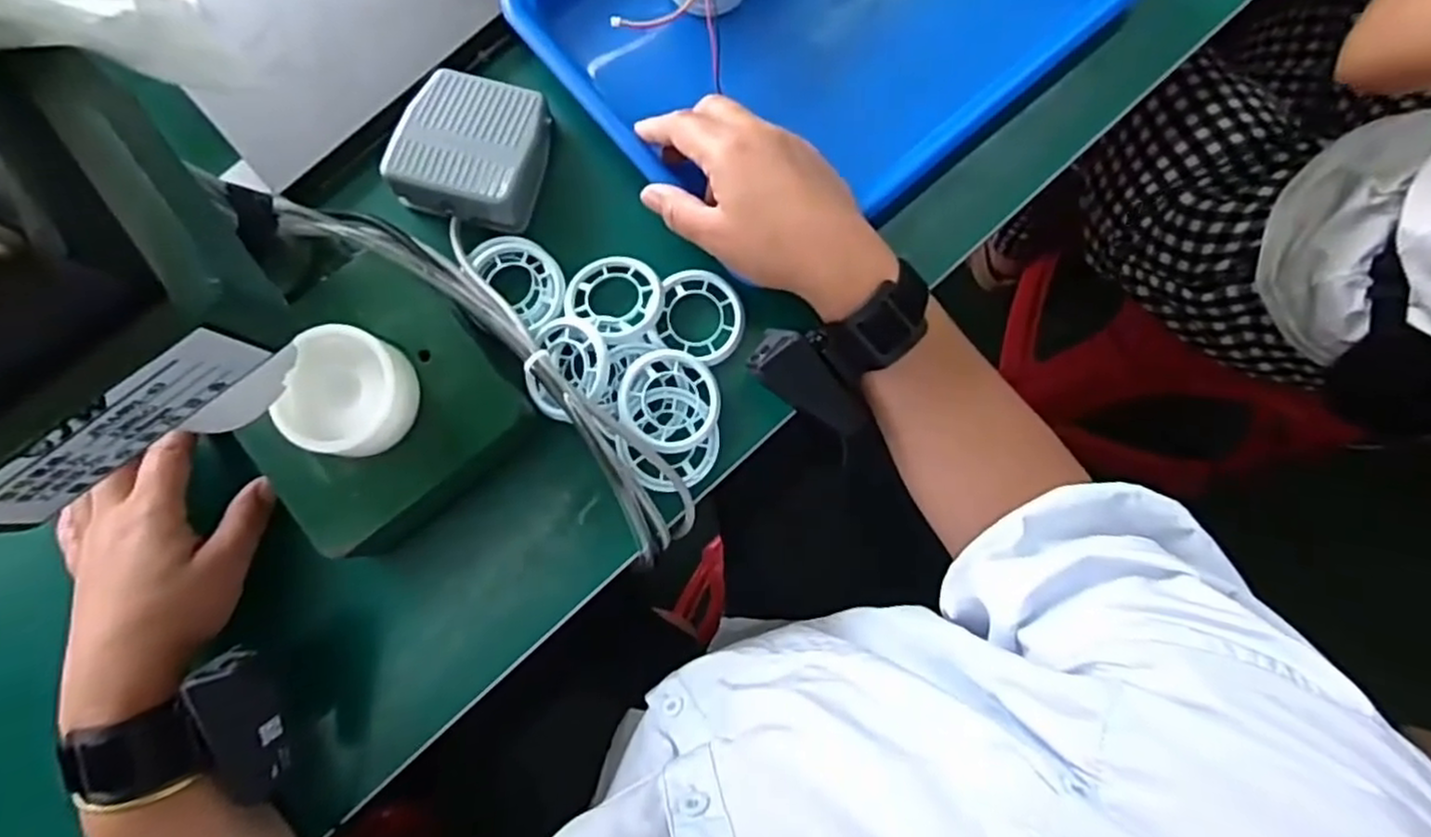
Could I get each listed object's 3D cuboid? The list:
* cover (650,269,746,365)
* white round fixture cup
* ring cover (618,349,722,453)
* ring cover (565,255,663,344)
[{"bbox_3d":[-0.008,-0.059,0.409,0.050,0.006,0.053,12,82,2],"label":"cover"},{"bbox_3d":[-0.180,-0.012,0.352,0.055,0.034,0.058,0,82,0],"label":"white round fixture cup"},{"bbox_3d":[-0.025,-0.010,0.396,0.056,0.007,0.056,-3,85,-16],"label":"ring cover"},{"bbox_3d":[-0.056,-0.070,0.403,0.053,0.012,0.050,36,83,5],"label":"ring cover"}]

